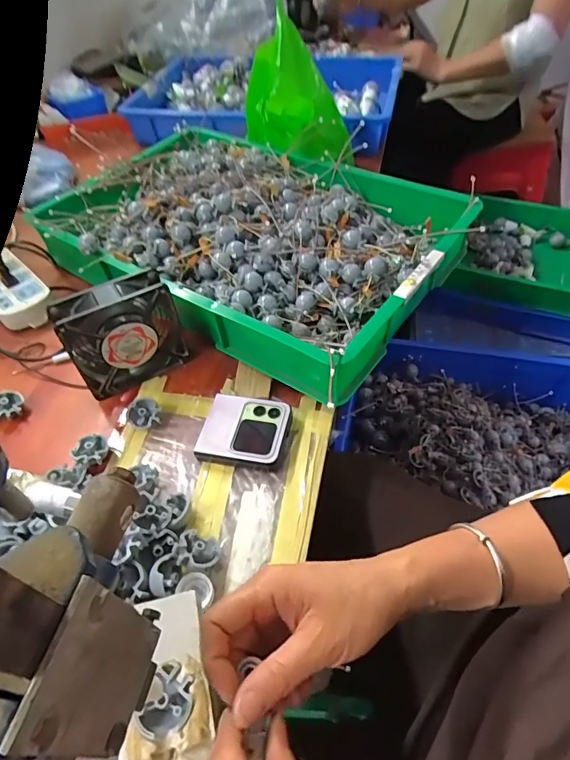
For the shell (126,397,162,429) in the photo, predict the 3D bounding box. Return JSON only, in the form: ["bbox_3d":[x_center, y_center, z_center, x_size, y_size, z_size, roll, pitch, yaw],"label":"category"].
[{"bbox_3d":[-0.154,0.039,0.490,0.034,0.024,0.034,-3,50,3],"label":"shell"}]

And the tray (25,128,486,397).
[{"bbox_3d":[-0.067,-0.236,0.667,0.604,0.087,0.422,27,57,25],"label":"tray"}]

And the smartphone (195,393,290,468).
[{"bbox_3d":[-0.042,0.054,0.467,0.087,0.022,0.078,7,51,12],"label":"smartphone"}]

